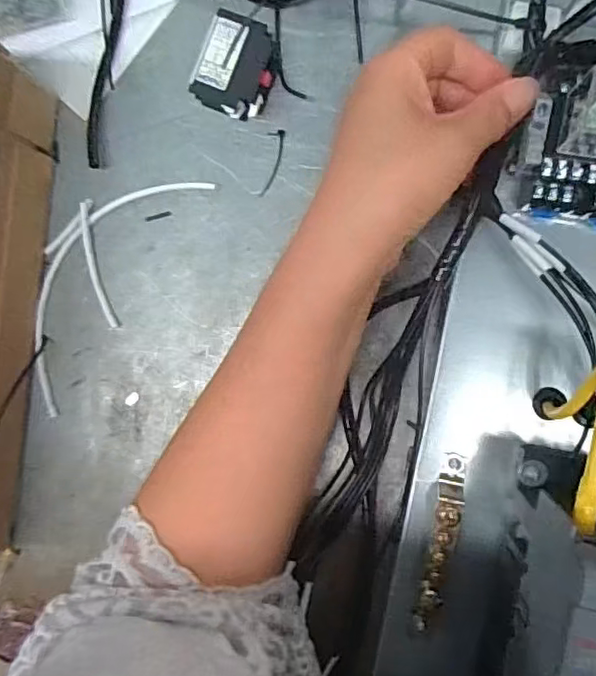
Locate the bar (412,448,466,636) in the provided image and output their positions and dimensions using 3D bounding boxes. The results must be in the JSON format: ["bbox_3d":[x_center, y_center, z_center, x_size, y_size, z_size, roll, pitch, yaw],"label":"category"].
[{"bbox_3d":[0.077,0.114,0.316,0.015,0.019,0.099,10,95,5],"label":"bar"}]

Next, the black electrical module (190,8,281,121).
[{"bbox_3d":[-0.034,-0.151,0.329,0.039,0.023,0.049,18,95,5],"label":"black electrical module"}]

